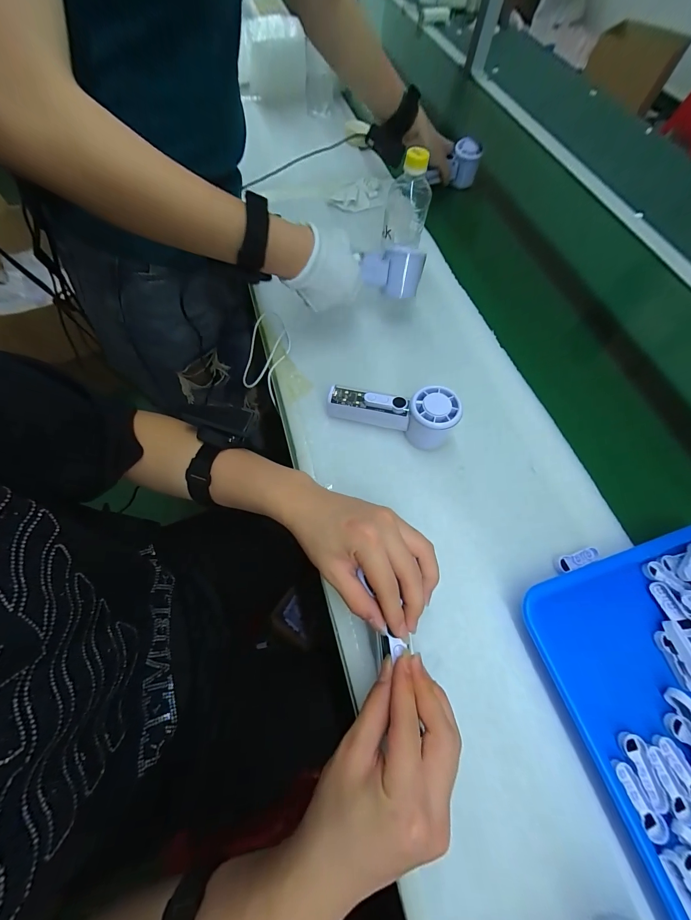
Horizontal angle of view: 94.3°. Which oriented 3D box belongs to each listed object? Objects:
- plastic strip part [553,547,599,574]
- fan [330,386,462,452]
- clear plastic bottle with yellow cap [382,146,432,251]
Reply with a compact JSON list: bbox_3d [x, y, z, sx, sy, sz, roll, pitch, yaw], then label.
[{"bbox_3d":[0.253,0.109,0.351,0.052,0.006,0.017,-17,68,-10],"label":"plastic strip part"},{"bbox_3d":[0.055,-0.061,0.387,0.148,0.058,0.050,18,66,5],"label":"fan"},{"bbox_3d":[0.090,-0.373,0.460,0.059,0.110,0.058,11,66,2],"label":"clear plastic bottle with yellow cap"}]

